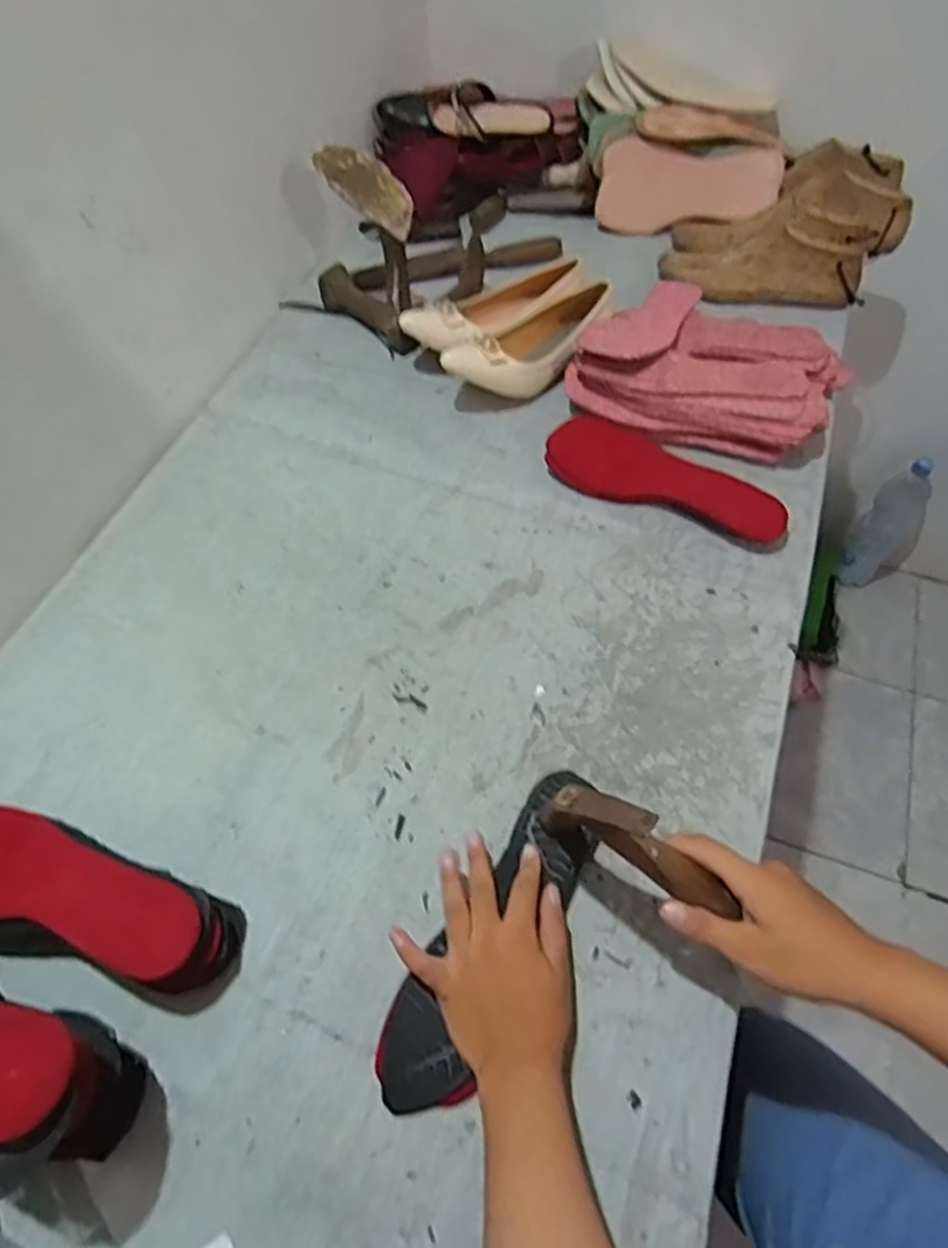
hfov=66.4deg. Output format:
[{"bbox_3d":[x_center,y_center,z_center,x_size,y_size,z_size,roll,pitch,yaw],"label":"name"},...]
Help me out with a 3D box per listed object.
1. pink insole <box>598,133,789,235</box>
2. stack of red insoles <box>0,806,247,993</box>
[{"bbox_3d":[0.295,-0.602,1.006,0.235,0.112,0.015,11,23,6],"label":"pink insole"},{"bbox_3d":[-0.292,0.196,0.515,0.250,0.072,0.085,16,59,10],"label":"stack of red insoles"}]

